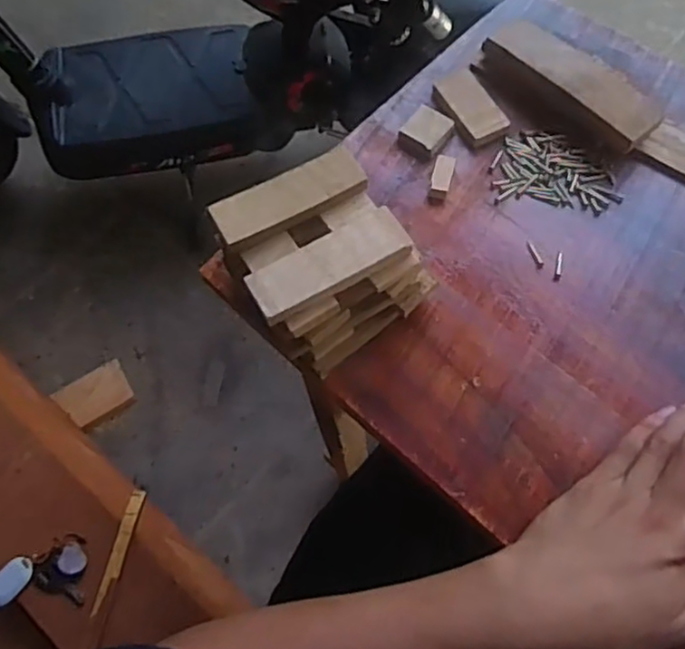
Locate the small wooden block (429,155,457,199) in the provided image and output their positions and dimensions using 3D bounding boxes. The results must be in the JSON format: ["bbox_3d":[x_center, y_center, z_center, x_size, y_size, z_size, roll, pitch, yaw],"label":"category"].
[{"bbox_3d":[0.075,-0.110,0.493,0.015,0.012,0.033,15,68,9],"label":"small wooden block"}]

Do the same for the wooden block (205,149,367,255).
[{"bbox_3d":[-0.034,-0.079,0.408,0.095,0.012,0.037,-29,65,-9],"label":"wooden block"}]

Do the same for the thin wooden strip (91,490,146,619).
[{"bbox_3d":[-0.268,0.271,0.785,0.019,0.012,0.144,10,65,9],"label":"thin wooden strip"}]

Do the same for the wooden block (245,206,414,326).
[{"bbox_3d":[-0.008,-0.037,0.394,0.098,0.010,0.037,-28,65,-9],"label":"wooden block"}]

